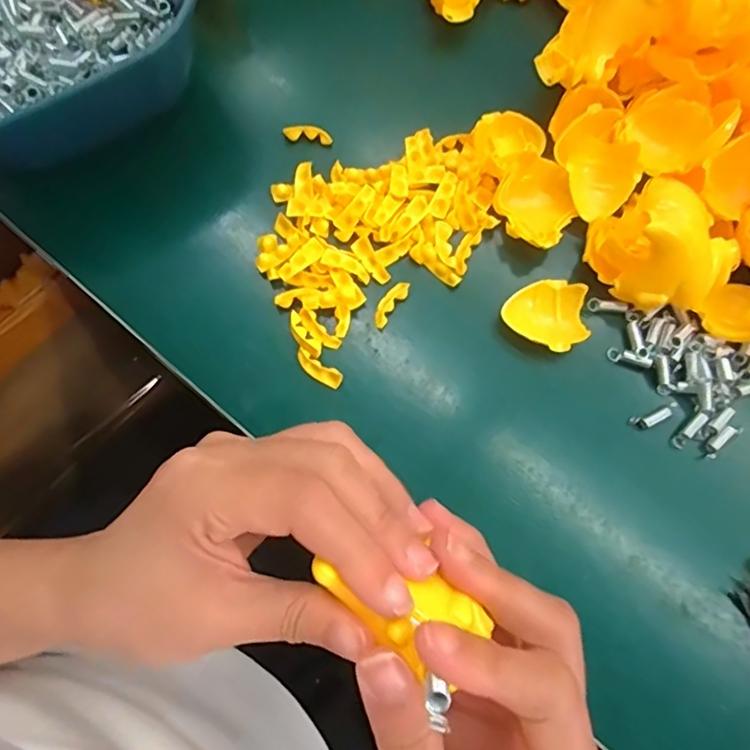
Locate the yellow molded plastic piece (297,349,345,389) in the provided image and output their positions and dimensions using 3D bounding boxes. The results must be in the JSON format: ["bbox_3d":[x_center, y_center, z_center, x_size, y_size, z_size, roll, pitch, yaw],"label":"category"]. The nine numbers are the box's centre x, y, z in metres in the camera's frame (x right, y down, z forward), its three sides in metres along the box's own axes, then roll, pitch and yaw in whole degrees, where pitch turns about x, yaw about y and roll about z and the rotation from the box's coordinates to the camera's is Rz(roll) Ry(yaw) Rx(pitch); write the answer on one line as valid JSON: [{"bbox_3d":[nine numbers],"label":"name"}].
[{"bbox_3d":[-0.031,-0.002,0.320,0.028,0.006,0.010,32,77,8],"label":"yellow molded plastic piece"}]

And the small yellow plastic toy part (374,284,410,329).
[{"bbox_3d":[0.009,-0.040,0.329,0.010,0.006,0.030,34,78,8],"label":"small yellow plastic toy part"}]

